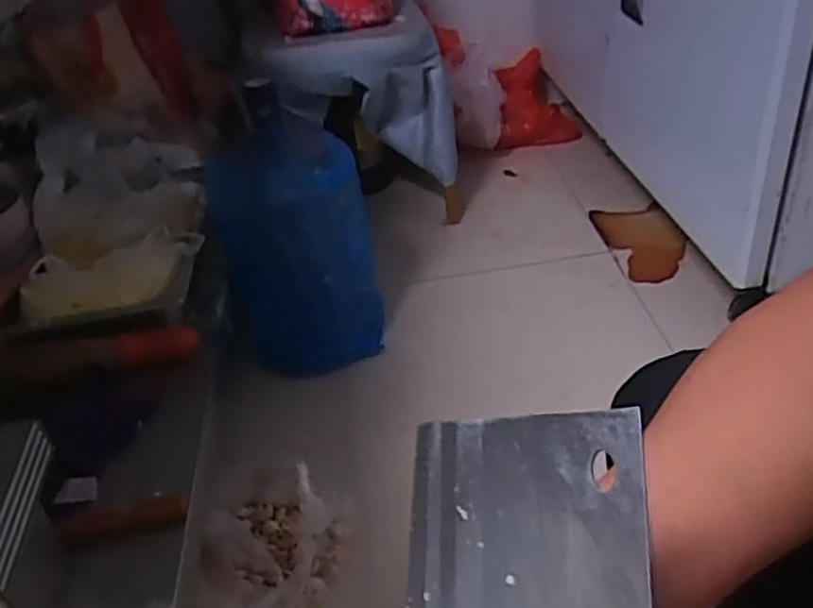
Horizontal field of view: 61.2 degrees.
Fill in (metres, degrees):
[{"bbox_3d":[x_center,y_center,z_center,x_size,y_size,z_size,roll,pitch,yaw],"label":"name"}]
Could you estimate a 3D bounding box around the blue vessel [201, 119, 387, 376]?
[{"bbox_3d":[-0.190,-0.110,1.224,0.254,0.402,0.285,-12,37,-6],"label":"blue vessel"}]

